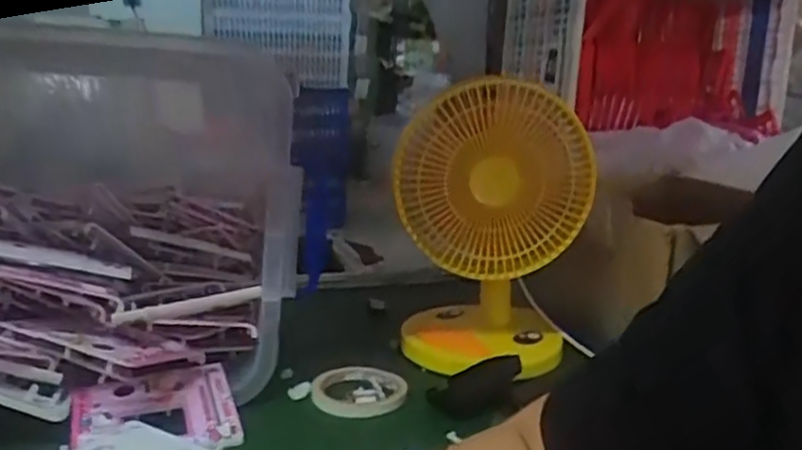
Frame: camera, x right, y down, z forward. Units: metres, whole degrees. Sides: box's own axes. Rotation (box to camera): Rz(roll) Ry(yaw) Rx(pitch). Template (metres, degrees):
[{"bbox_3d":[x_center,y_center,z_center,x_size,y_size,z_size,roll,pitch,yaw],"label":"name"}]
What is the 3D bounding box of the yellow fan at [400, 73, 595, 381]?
[{"bbox_3d":[0.110,0.012,0.838,0.204,0.316,0.165,5,14,16],"label":"yellow fan"}]

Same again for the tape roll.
[{"bbox_3d":[-0.044,0.177,0.766,0.098,0.014,0.098,1,13,-4],"label":"tape roll"}]

